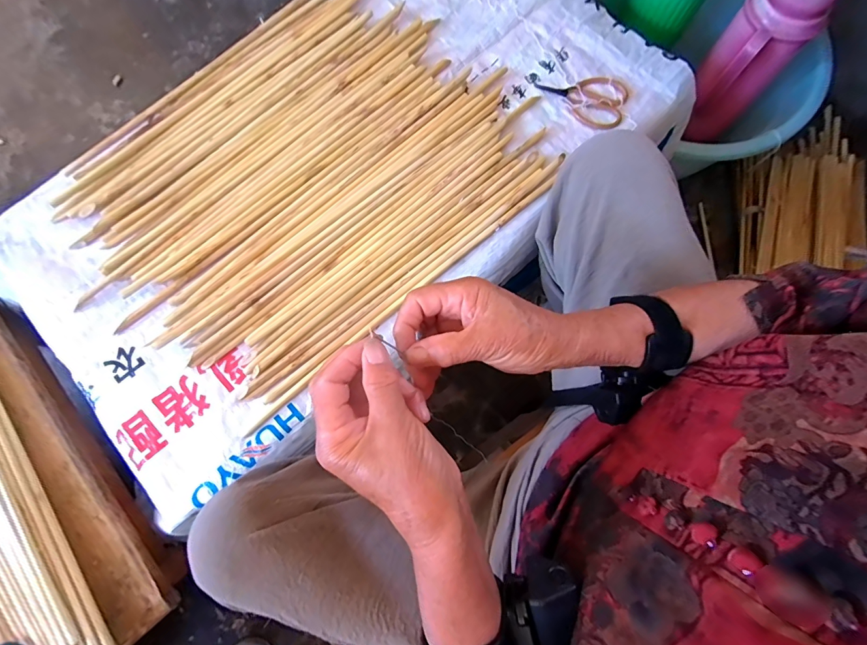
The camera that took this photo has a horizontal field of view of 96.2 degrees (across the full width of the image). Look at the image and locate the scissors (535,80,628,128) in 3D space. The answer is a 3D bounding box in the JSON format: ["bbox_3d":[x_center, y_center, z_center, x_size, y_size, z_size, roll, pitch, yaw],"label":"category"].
[{"bbox_3d":[0.205,-0.313,0.544,0.122,0.012,0.074,17,77,4],"label":"scissors"}]

